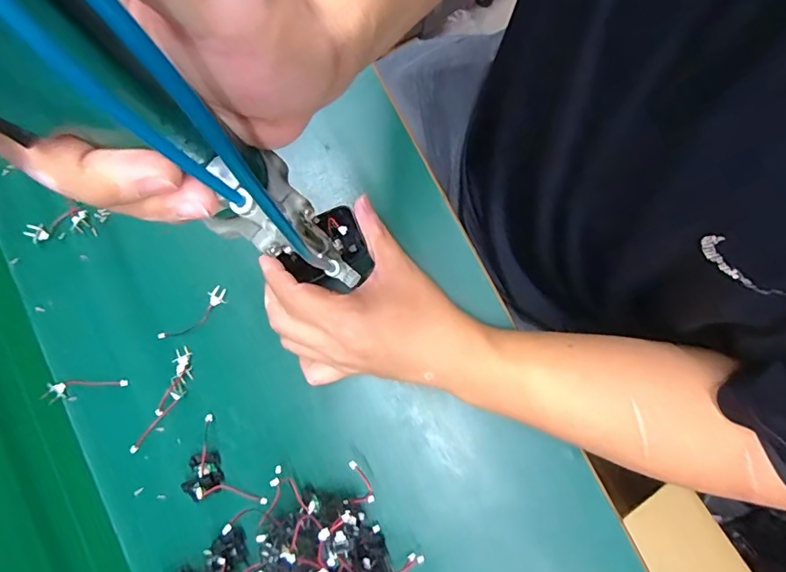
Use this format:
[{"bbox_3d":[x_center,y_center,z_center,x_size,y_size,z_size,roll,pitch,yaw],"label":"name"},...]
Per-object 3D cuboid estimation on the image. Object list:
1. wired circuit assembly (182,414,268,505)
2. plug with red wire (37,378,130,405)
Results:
[{"bbox_3d":[-0.137,0.145,0.373,0.041,0.011,0.078,-35,82,-7],"label":"wired circuit assembly"},{"bbox_3d":[-0.245,0.080,0.390,0.066,0.006,0.016,-13,80,-3],"label":"plug with red wire"}]

